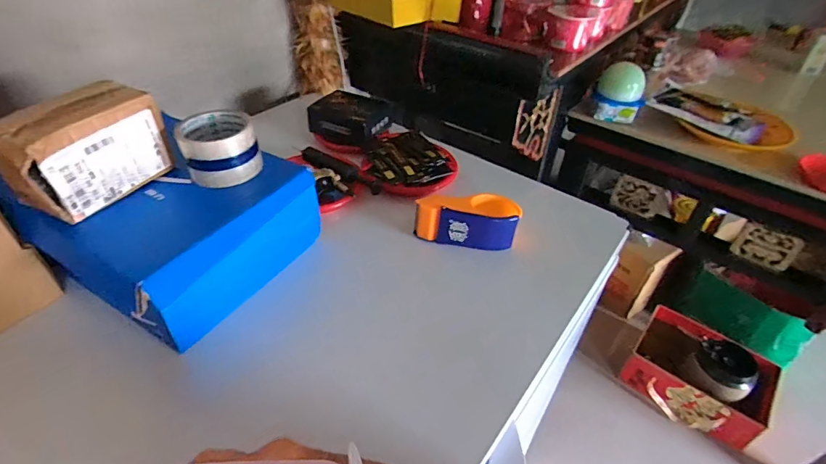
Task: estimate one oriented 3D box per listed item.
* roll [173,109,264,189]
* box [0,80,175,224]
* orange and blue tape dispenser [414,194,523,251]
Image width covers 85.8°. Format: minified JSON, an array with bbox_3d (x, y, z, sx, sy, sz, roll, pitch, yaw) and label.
[{"bbox_3d":[-0.241,-0.106,0.558,0.085,0.062,0.085,-17,45,-22],"label":"roll"},{"bbox_3d":[-0.354,-0.092,0.490,0.065,0.103,0.153,25,45,23],"label":"box"},{"bbox_3d":[0.081,-0.020,0.655,0.147,0.057,0.074,12,41,9],"label":"orange and blue tape dispenser"}]

